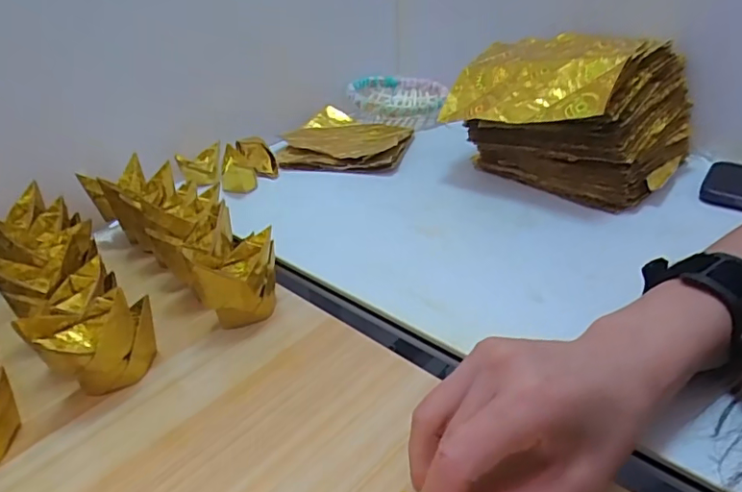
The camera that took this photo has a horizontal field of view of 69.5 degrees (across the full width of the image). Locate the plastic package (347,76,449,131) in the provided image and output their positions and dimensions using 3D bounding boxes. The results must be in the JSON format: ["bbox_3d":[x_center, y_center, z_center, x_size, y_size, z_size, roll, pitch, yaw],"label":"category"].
[{"bbox_3d":[0.035,-0.186,0.689,0.124,0.039,0.121,-1,33,5],"label":"plastic package"}]

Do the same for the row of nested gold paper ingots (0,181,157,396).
[{"bbox_3d":[-0.217,0.025,0.374,0.068,0.063,0.207,-28,40,-32],"label":"row of nested gold paper ingots"}]

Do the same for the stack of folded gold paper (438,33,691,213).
[{"bbox_3d":[0.186,-0.126,0.503,0.193,0.118,0.158,17,39,30],"label":"stack of folded gold paper"}]

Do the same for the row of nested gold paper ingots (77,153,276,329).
[{"bbox_3d":[-0.150,-0.010,0.423,0.215,0.061,0.070,26,44,38],"label":"row of nested gold paper ingots"}]

